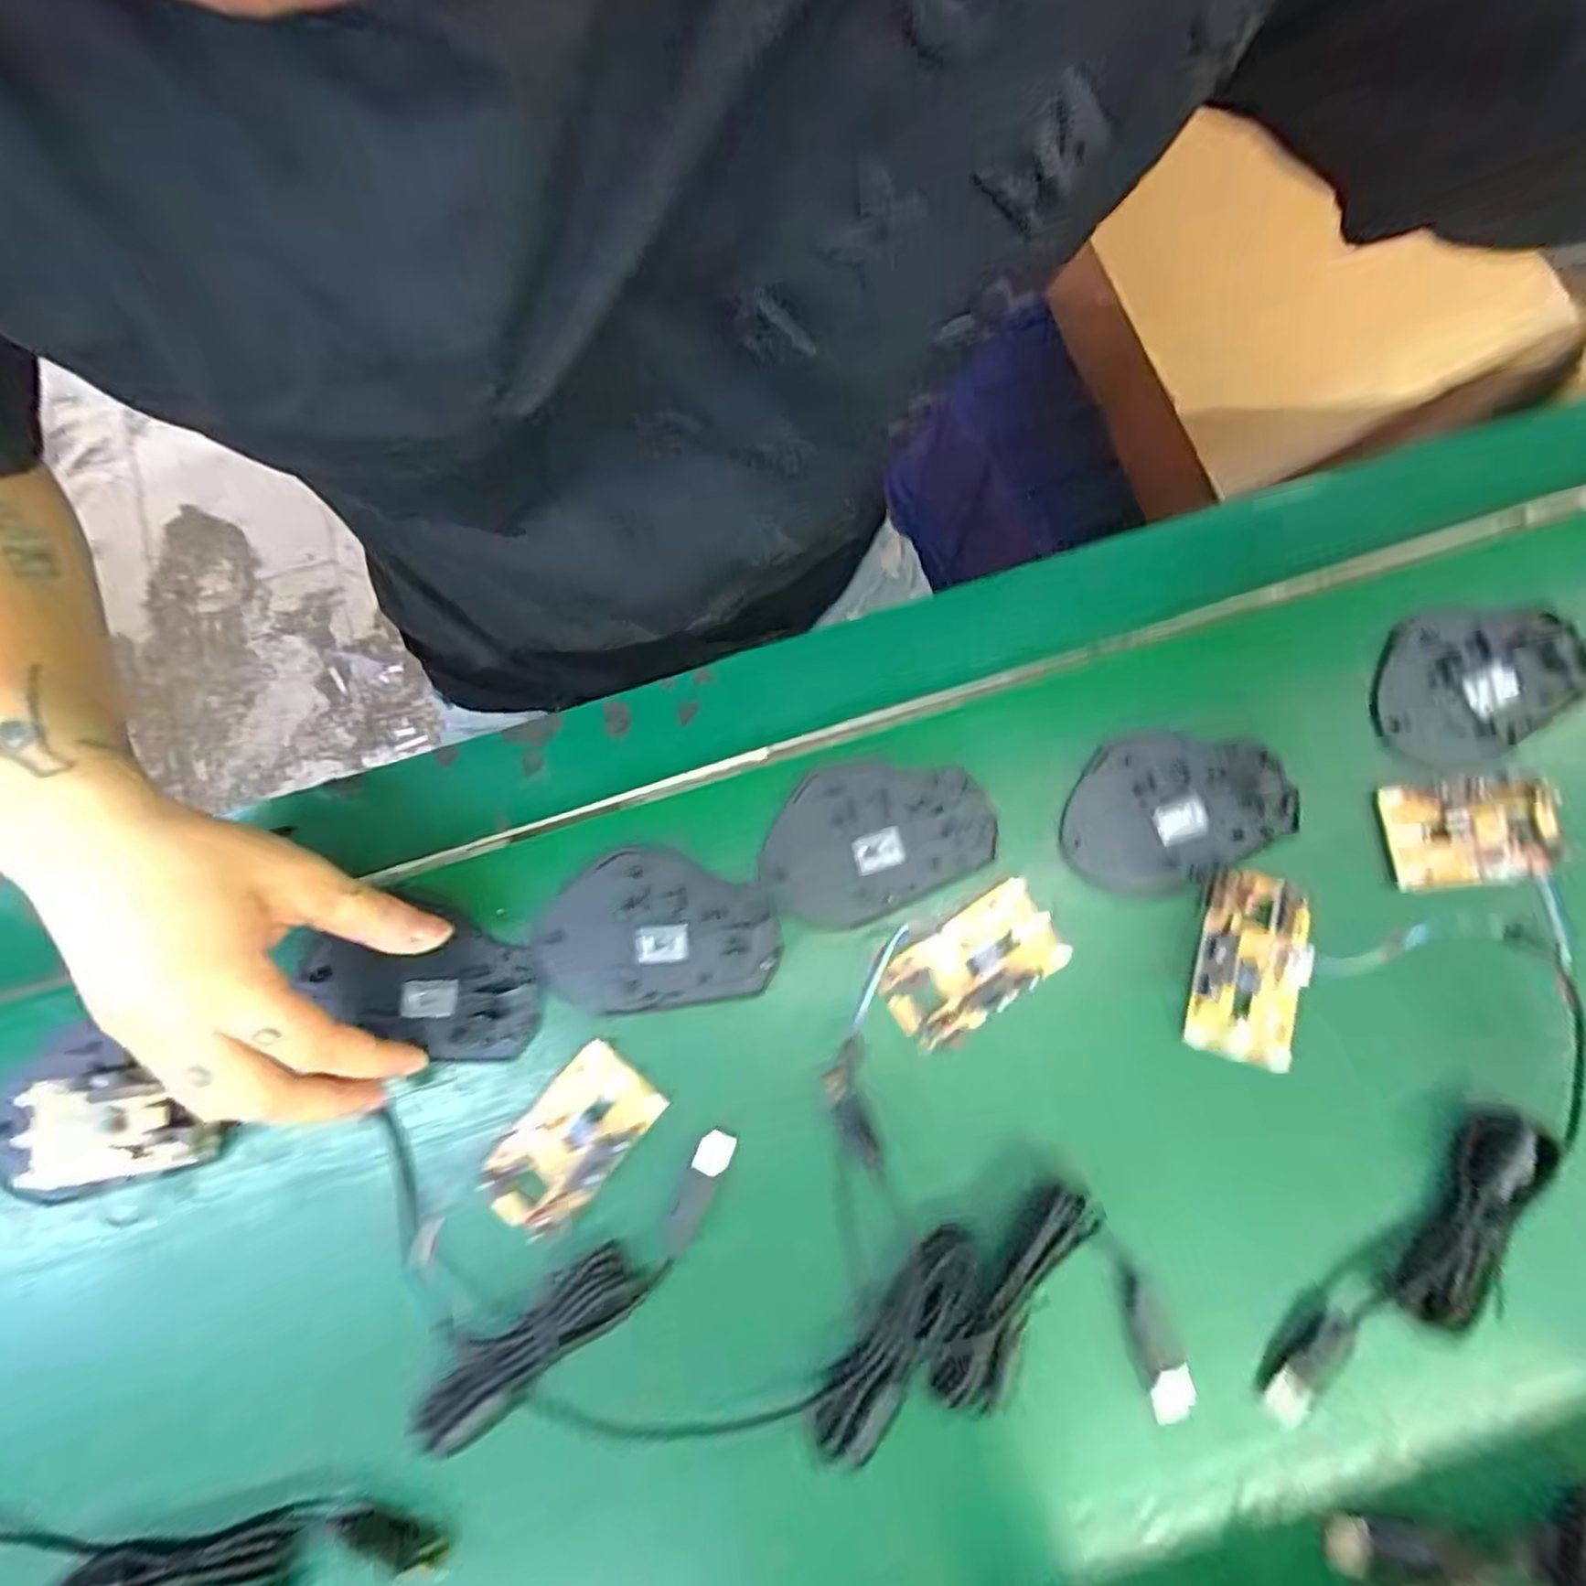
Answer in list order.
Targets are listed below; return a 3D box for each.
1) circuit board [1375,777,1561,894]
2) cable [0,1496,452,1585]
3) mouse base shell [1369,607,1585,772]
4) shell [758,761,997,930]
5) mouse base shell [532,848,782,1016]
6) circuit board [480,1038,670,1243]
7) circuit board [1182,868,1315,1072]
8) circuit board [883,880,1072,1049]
[{"bbox_3d":[0.318,0.018,0.337,0.076,0.009,0.048,-6,77,0],"label":"circuit board"},{"bbox_3d":[-0.284,0.308,0.290,0.283,0.024,0.046,1,77,2],"label":"cable"},{"bbox_3d":[0.331,-0.057,0.355,0.107,0.012,0.073,-32,78,-5],"label":"mouse base shell"},{"bbox_3d":[0.037,0.020,0.346,0.108,0.006,0.070,-25,78,-4],"label":"shell"},{"bbox_3d":[-0.064,0.063,0.341,0.108,0.006,0.072,-6,77,0],"label":"mouse base shell"},{"bbox_3d":[-0.098,0.152,0.316,0.045,0.013,0.079,41,82,9],"label":"circuit board"},{"bbox_3d":[0.206,0.078,0.327,0.044,0.008,0.082,16,78,5],"label":"circuit board"},{"bbox_3d":[0.081,0.079,0.329,0.081,0.006,0.044,-33,79,-6],"label":"circuit board"}]

